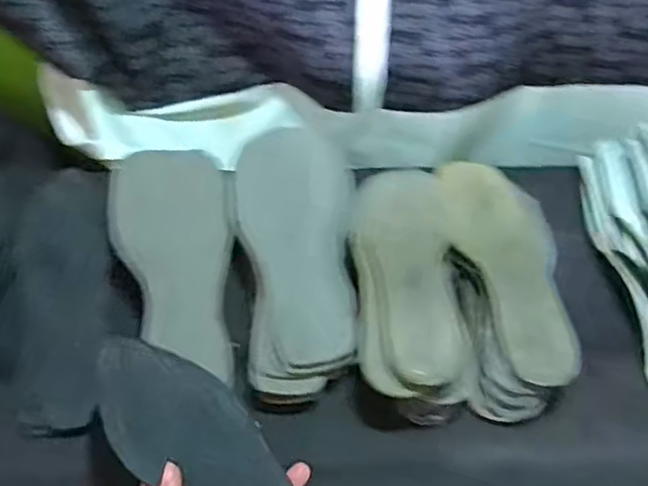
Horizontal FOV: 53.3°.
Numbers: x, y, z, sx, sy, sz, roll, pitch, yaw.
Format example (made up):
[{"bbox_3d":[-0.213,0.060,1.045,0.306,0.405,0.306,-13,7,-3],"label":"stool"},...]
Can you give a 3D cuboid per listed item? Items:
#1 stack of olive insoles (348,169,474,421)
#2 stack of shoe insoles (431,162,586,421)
[{"bbox_3d":[0.073,0.024,0.576,0.091,0.067,0.258,0,50,-2],"label":"stack of olive insoles"},{"bbox_3d":[0.163,0.027,0.587,0.097,0.046,0.255,-1,50,-2],"label":"stack of shoe insoles"}]

